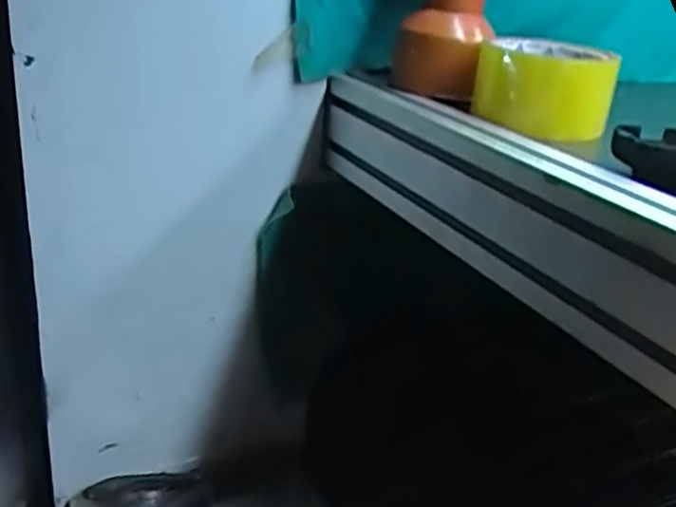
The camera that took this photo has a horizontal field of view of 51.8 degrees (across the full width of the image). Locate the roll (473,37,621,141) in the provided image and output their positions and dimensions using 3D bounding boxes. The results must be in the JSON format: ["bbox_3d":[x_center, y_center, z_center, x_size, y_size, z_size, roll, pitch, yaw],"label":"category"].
[{"bbox_3d":[0.152,-0.124,0.516,0.095,0.062,0.106,13,23,13],"label":"roll"}]

